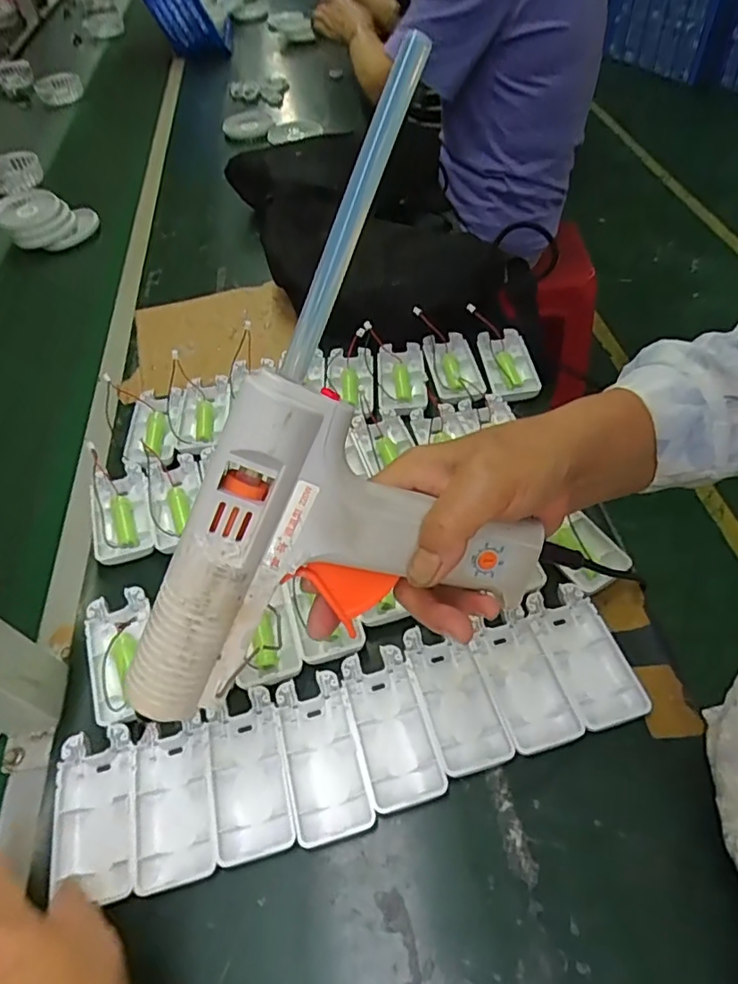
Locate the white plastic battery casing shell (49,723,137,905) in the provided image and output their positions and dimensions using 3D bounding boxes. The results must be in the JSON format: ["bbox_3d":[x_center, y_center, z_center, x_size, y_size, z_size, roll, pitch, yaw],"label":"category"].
[{"bbox_3d":[-0.161,0.188,0.342,0.045,0.009,0.092,-13,54,-6],"label":"white plastic battery casing shell"}]

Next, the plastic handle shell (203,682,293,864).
[{"bbox_3d":[-0.073,0.170,0.351,0.044,0.011,0.091,-14,54,-7],"label":"plastic handle shell"}]

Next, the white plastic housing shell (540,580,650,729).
[{"bbox_3d":[0.145,0.109,0.388,0.043,0.011,0.093,-15,54,-8],"label":"white plastic housing shell"}]

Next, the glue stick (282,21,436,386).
[{"bbox_3d":[-0.009,-0.113,0.246,0.013,0.141,0.009,41,29,28],"label":"glue stick"}]

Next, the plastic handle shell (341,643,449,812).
[{"bbox_3d":[0.013,0.146,0.364,0.043,0.011,0.093,-14,54,-7],"label":"plastic handle shell"}]

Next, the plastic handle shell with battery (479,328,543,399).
[{"bbox_3d":[0.133,-0.124,0.551,0.043,0.013,0.089,-6,54,-1],"label":"plastic handle shell with battery"}]

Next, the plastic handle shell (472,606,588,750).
[{"bbox_3d":[0.101,0.121,0.380,0.045,0.009,0.089,-13,54,-6],"label":"plastic handle shell"}]

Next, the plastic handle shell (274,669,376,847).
[{"bbox_3d":[-0.028,0.161,0.355,0.045,0.010,0.093,-14,54,-7],"label":"plastic handle shell"}]

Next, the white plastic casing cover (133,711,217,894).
[{"bbox_3d":[-0.118,0.186,0.353,0.044,0.019,0.093,-13,54,-6],"label":"white plastic casing cover"}]

